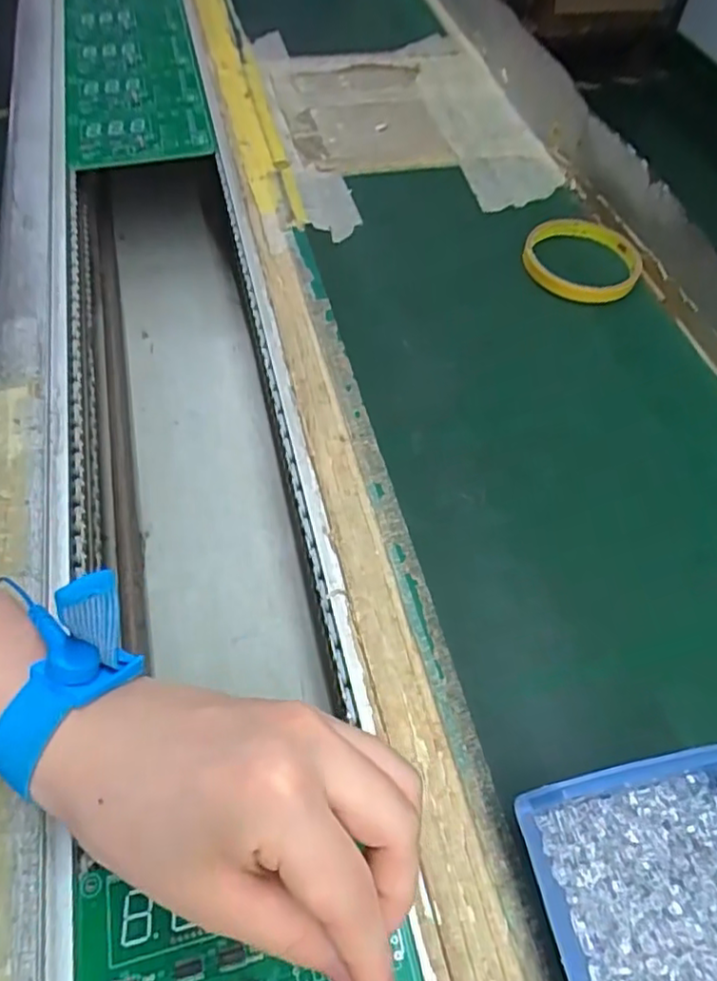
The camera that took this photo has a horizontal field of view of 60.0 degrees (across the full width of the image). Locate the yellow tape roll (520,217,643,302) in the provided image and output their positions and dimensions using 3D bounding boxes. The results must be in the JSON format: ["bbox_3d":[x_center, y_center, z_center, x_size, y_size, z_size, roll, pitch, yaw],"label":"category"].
[{"bbox_3d":[0.165,-0.173,0.461,0.083,0.014,0.083,1,57,-1],"label":"yellow tape roll"}]

